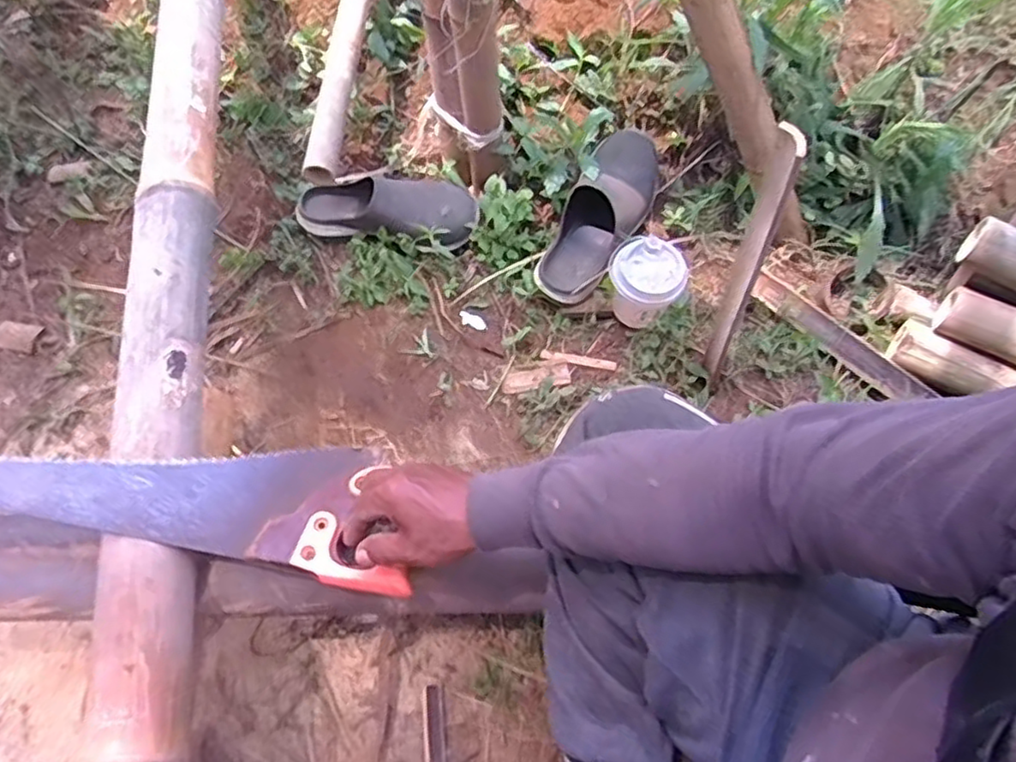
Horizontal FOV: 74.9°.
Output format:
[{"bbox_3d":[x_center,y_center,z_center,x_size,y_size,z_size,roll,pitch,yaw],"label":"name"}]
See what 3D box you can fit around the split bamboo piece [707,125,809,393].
[{"bbox_3d":[0.233,-0.097,0.666,0.028,0.354,0.040,21,65,14],"label":"split bamboo piece"}]

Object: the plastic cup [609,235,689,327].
[{"bbox_3d":[0.170,-0.111,0.826,0.091,0.113,0.077,7,62,8],"label":"plastic cup"}]

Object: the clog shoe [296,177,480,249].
[{"bbox_3d":[-0.175,-0.249,0.940,0.269,0.077,0.092,6,62,21],"label":"clog shoe"}]

